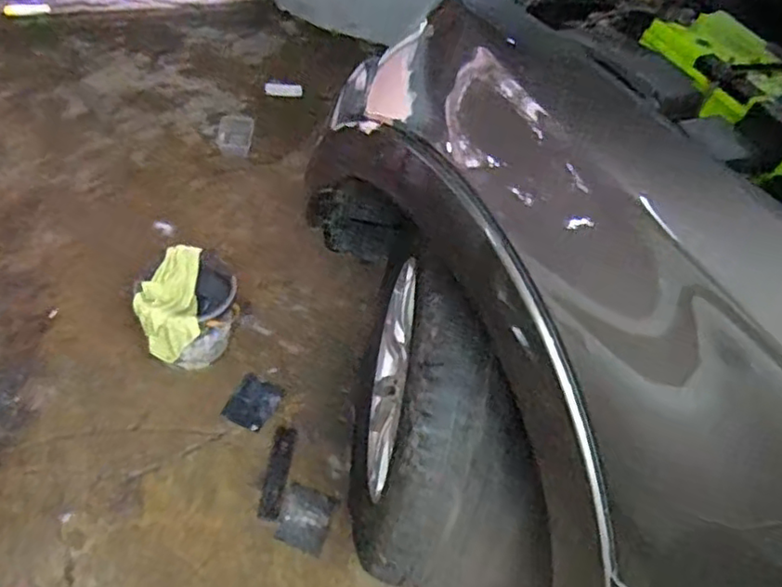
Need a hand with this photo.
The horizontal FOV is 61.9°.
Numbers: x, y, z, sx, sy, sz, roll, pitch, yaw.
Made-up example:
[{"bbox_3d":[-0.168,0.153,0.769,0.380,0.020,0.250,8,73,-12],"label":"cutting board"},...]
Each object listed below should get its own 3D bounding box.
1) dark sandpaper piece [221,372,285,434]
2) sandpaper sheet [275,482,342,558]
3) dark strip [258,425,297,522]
[{"bbox_3d":[-0.348,0.276,1.649,0.108,0.008,0.136,24,52,10],"label":"dark sandpaper piece"},{"bbox_3d":[-0.196,0.522,1.511,0.120,0.005,0.135,15,56,13],"label":"sandpaper sheet"},{"bbox_3d":[-0.268,0.426,1.561,0.051,0.006,0.222,6,55,4],"label":"dark strip"}]

